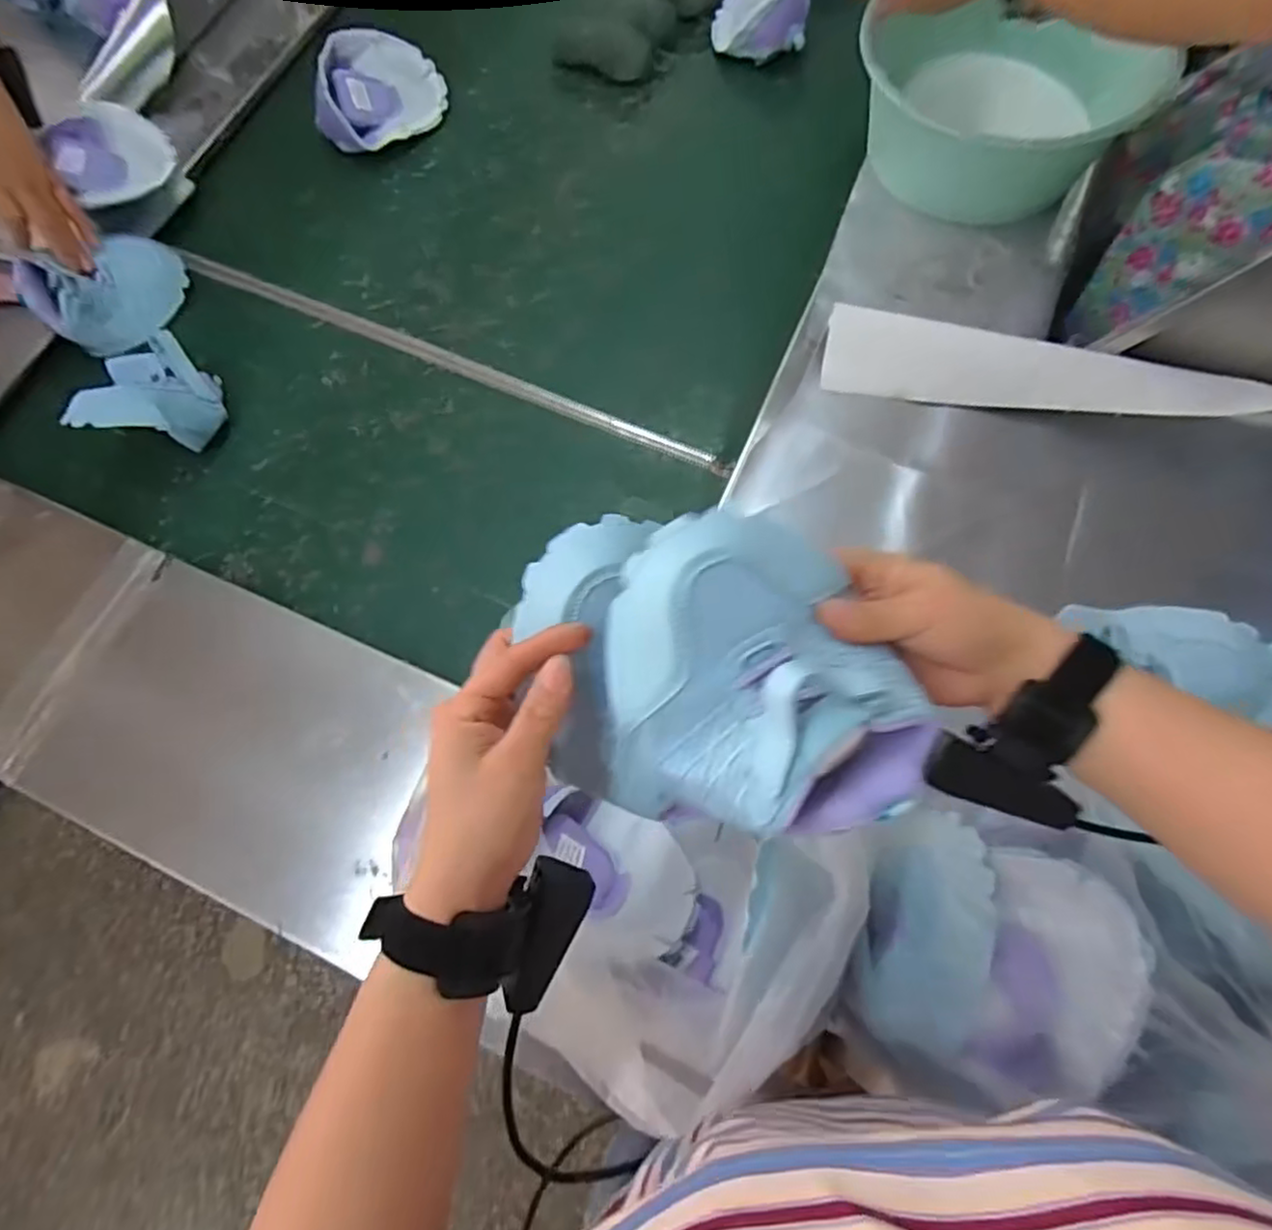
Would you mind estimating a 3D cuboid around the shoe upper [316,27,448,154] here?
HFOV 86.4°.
[{"bbox_3d":[-0.323,-0.657,0.848,0.157,0.069,0.125,-21,71,-5],"label":"shoe upper"}]

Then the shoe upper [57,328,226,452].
[{"bbox_3d":[-0.493,-0.222,0.697,0.105,0.092,0.122,-12,70,-1],"label":"shoe upper"}]

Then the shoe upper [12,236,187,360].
[{"bbox_3d":[-0.582,-0.363,0.755,0.148,0.077,0.090,-42,74,-12],"label":"shoe upper"}]

